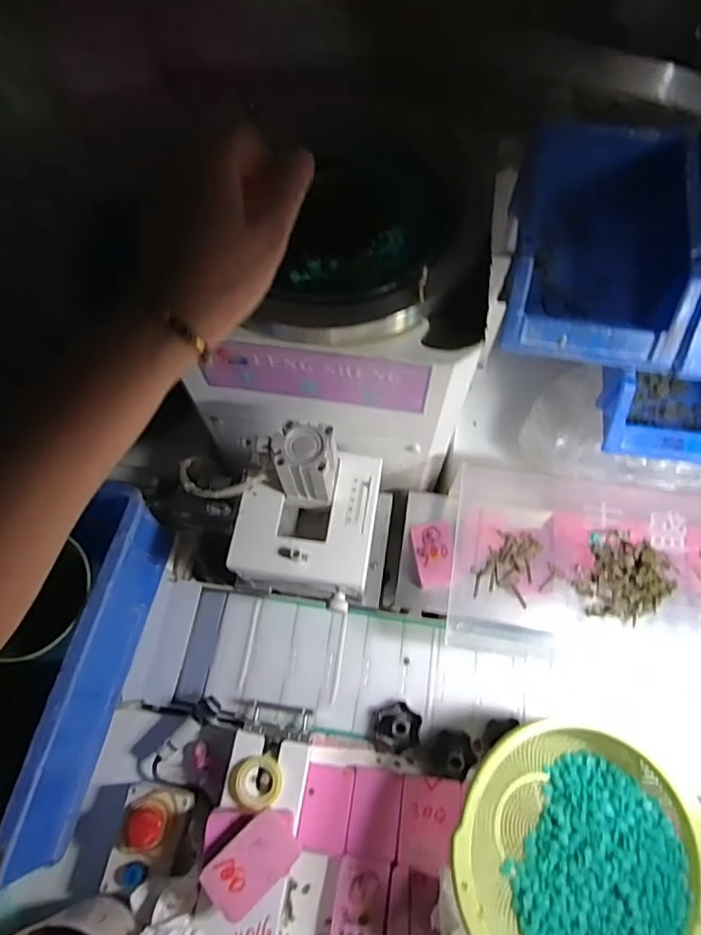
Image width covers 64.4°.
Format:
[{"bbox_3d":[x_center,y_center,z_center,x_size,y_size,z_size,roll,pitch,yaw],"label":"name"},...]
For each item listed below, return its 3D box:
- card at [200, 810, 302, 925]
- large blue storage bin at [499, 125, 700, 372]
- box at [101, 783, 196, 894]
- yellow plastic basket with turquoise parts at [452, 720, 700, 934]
[{"bbox_3d":[-0.077,0.317,0.449,0.078,0.008,0.048,-35,62,-28],"label":"card"},{"bbox_3d":[0.188,-0.168,0.429,0.124,0.082,0.186,9,68,5],"label":"large blue storage bin"},{"bbox_3d":[-0.179,0.336,0.503,0.065,0.054,0.082,7,67,4],"label":"box"},{"bbox_3d":[0.177,0.315,0.452,0.189,0.088,0.179,0,67,1],"label":"yellow plastic basket with turquoise parts"}]

